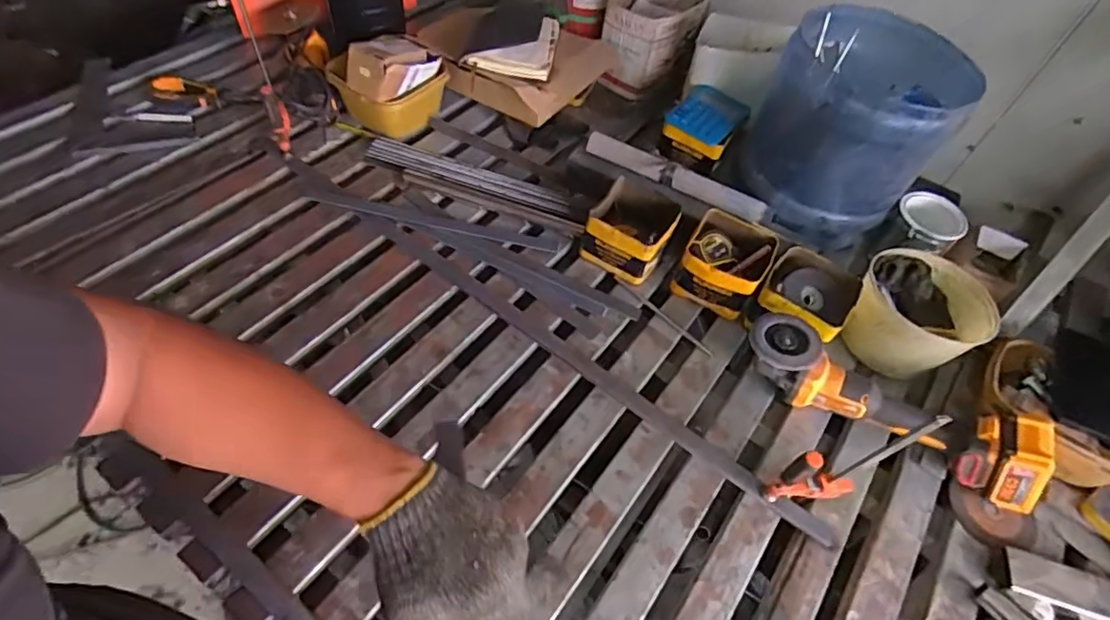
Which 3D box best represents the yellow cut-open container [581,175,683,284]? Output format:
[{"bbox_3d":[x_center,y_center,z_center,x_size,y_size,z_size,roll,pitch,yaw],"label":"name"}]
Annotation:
[{"bbox_3d":[0.118,-0.123,0.903,0.122,0.084,0.122,29,58,15],"label":"yellow cut-open container"}]

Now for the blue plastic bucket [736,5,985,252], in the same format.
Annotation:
[{"bbox_3d":[0.437,-0.276,0.887,0.243,0.242,0.243,4,54,-5],"label":"blue plastic bucket"}]

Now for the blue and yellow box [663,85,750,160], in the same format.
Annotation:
[{"bbox_3d":[0.259,-0.328,0.998,0.117,0.070,0.111,37,58,18],"label":"blue and yellow box"}]

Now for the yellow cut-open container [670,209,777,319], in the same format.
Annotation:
[{"bbox_3d":[0.258,-0.070,0.879,0.122,0.084,0.136,26,57,13],"label":"yellow cut-open container"}]

